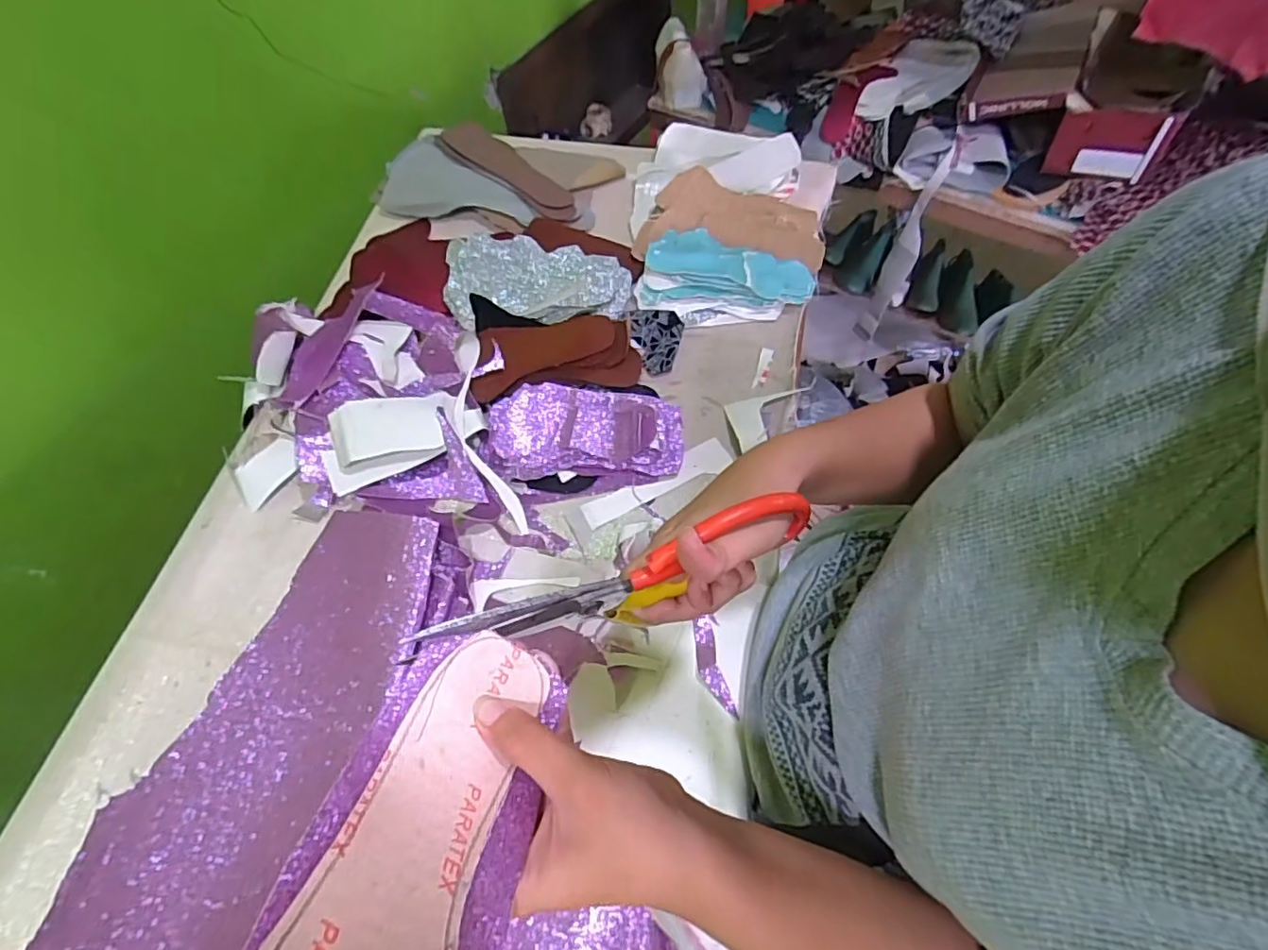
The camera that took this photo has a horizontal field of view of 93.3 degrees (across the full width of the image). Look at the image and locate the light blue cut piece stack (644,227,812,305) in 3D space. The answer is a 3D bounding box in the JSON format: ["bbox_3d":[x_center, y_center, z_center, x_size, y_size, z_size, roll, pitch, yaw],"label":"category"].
[{"bbox_3d":[0.112,-0.252,0.728,0.204,0.042,0.111,4,62,6],"label":"light blue cut piece stack"}]

